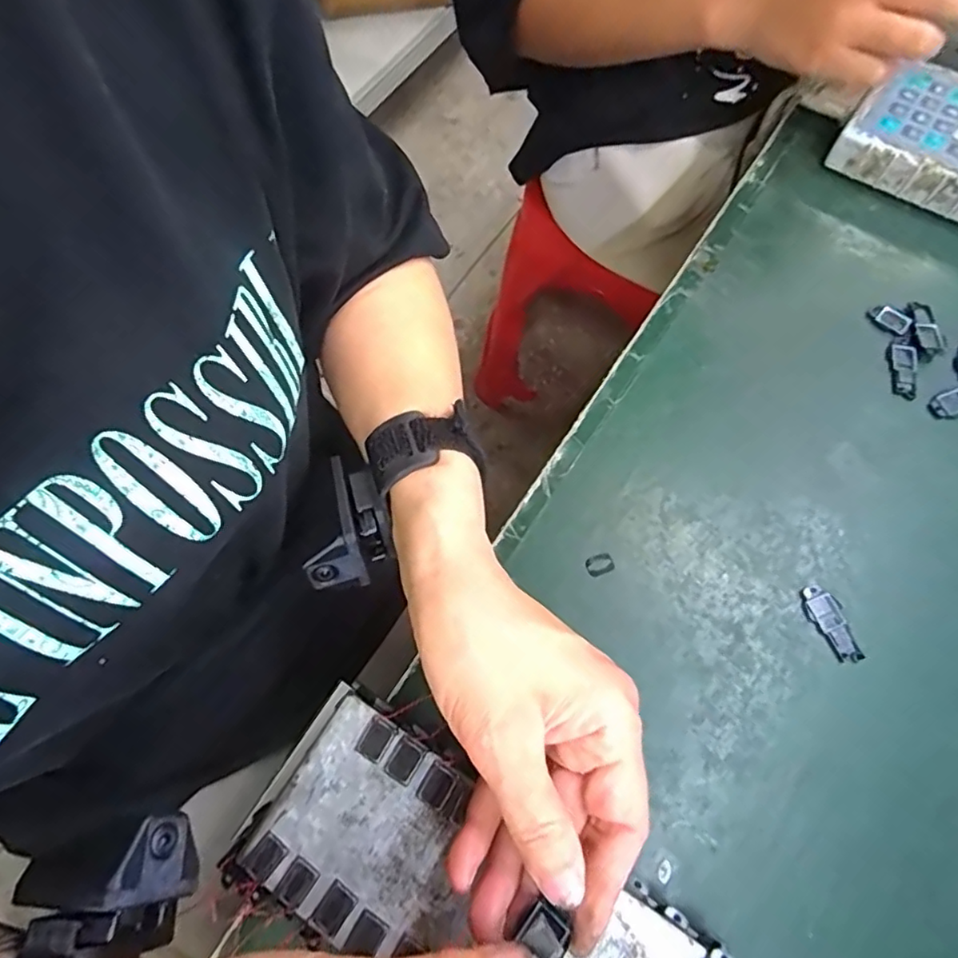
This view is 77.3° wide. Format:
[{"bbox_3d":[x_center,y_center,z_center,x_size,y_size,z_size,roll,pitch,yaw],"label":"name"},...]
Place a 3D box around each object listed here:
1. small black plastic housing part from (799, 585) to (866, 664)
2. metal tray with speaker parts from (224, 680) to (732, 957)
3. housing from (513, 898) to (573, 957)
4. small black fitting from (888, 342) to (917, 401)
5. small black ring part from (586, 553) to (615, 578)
[{"bbox_3d":[0.179,0.073,0.305,0.017,0.004,0.039,-16,69,-4],"label":"small black plastic housing part"},{"bbox_3d":[0.000,0.179,0.248,0.207,0.015,0.089,27,72,12],"label":"metal tray with speaker parts"},{"bbox_3d":[0.022,0.152,0.200,0.014,0.013,0.013,35,74,15],"label":"housing"},{"bbox_3d":[0.255,-0.066,0.359,0.015,0.004,0.038,8,69,6],"label":"small black fitting"},{"bbox_3d":[0.065,0.046,0.322,0.015,0.004,0.011,-20,69,-6],"label":"small black ring part"}]

